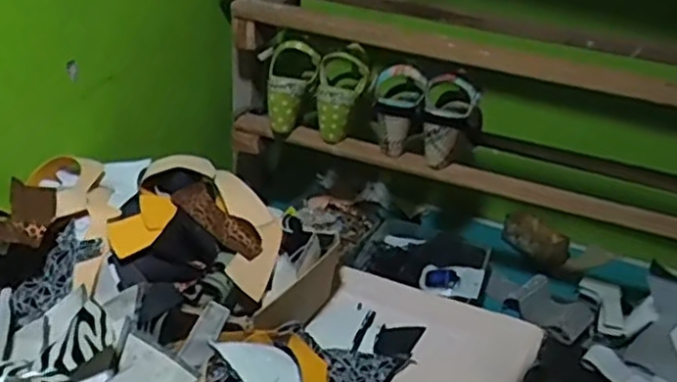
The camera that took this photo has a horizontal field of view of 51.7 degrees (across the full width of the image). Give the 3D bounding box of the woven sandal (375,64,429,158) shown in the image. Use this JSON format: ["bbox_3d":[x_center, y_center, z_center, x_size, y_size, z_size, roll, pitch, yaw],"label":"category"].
[{"bbox_3d":[0.090,-0.127,1.064,0.079,0.127,0.094,8,31,3],"label":"woven sandal"}]

